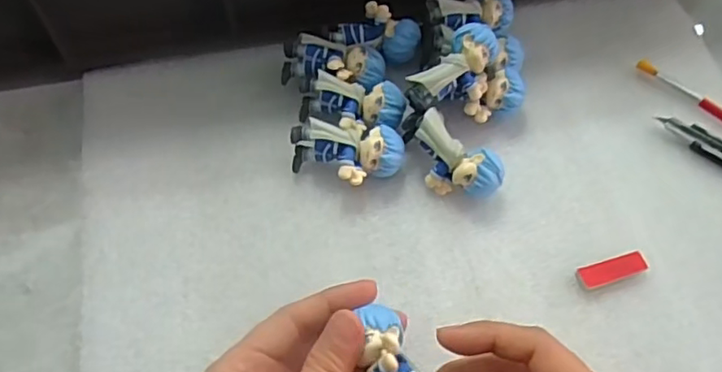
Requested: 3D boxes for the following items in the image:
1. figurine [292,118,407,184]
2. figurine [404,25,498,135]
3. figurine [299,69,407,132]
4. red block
[{"bbox_3d":[-0.008,-0.015,0.345,0.062,0.028,0.031,1,61,0],"label":"figurine"},{"bbox_3d":[0.050,-0.062,0.347,0.072,0.026,0.031,-41,68,0],"label":"figurine"},{"bbox_3d":[-0.005,-0.046,0.361,0.061,0.023,0.030,6,61,3],"label":"figurine"},{"bbox_3d":[0.136,0.045,0.327,0.038,0.006,0.013,-16,63,-9],"label":"red block"}]

